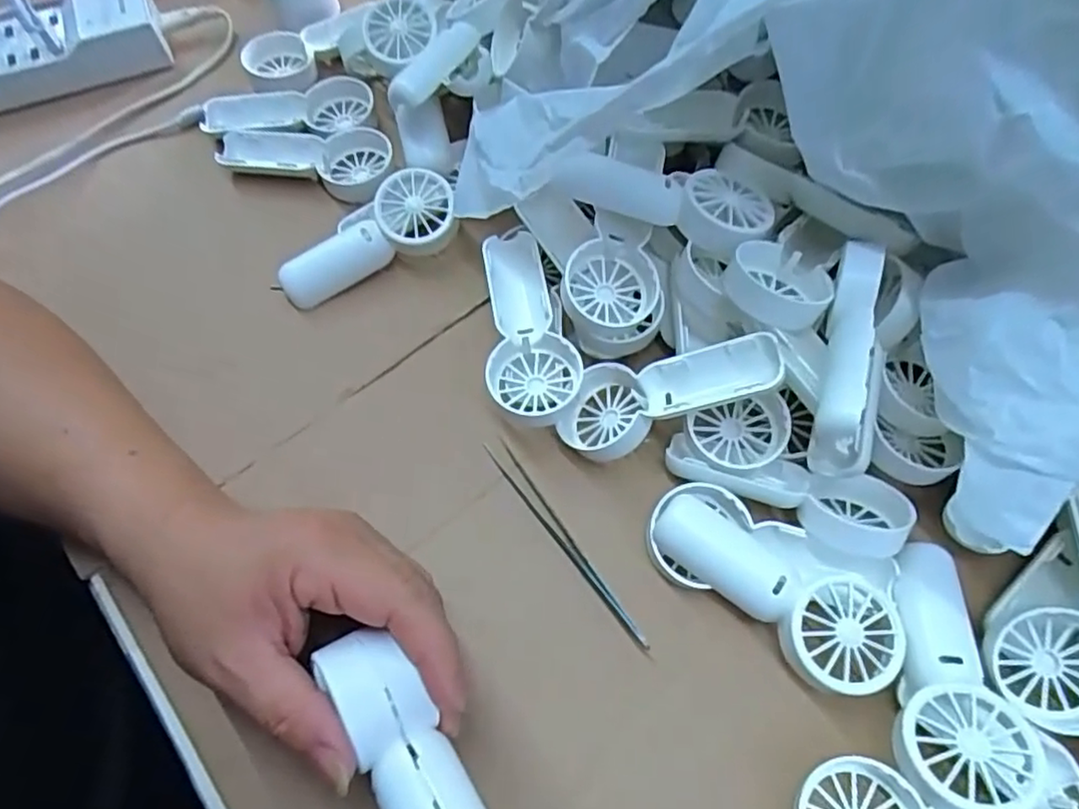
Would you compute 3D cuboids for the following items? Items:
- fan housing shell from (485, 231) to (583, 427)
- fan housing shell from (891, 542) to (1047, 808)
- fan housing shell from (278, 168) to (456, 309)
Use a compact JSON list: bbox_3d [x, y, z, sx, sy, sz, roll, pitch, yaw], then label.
[{"bbox_3d":[-0.005,-0.039,0.351,0.045,0.033,0.111,-3,64,-2],"label":"fan housing shell"},{"bbox_3d":[0.167,0.111,0.274,0.045,0.025,0.105,10,50,4],"label":"fan housing shell"},{"bbox_3d":[-0.101,-0.094,0.389,0.113,0.032,0.043,-31,68,3],"label":"fan housing shell"}]

